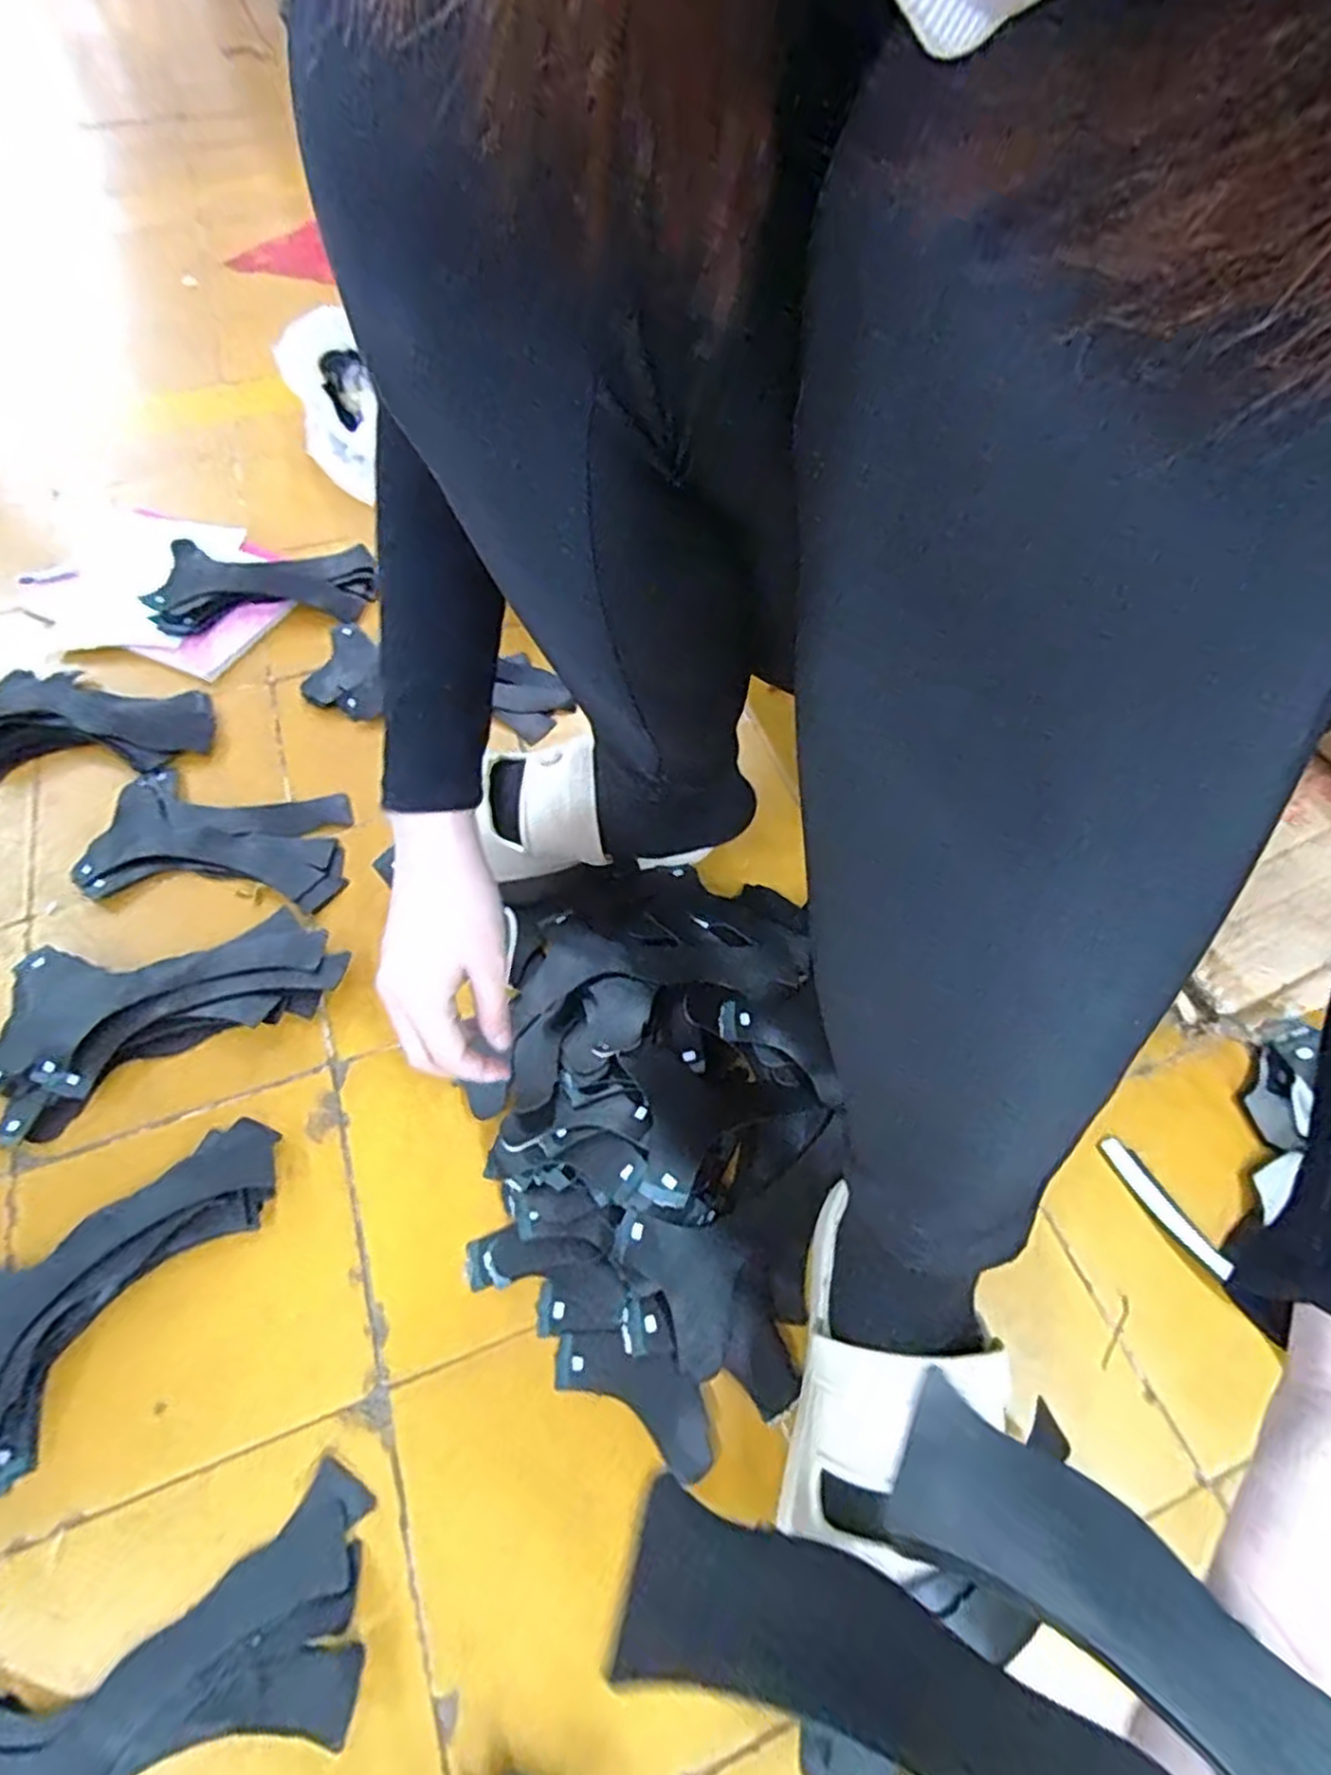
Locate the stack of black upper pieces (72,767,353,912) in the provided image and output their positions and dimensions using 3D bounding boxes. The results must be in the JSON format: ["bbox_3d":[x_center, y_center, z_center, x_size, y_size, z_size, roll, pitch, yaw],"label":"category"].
[{"bbox_3d":[-0.357,-0.041,0.614,0.197,0.012,0.112,3,58,1],"label":"stack of black upper pieces"}]

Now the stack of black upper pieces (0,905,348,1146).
[{"bbox_3d":[-0.344,0.084,0.528,0.223,0.024,0.128,-12,59,-8],"label":"stack of black upper pieces"}]

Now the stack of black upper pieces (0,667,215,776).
[{"bbox_3d":[-0.511,-0.134,0.660,0.213,0.036,0.136,7,59,3],"label":"stack of black upper pieces"}]

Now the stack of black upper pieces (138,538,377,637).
[{"bbox_3d":[-0.395,-0.298,0.760,0.204,0.043,0.101,-8,59,-5],"label":"stack of black upper pieces"}]

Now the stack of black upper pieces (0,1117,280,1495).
[{"bbox_3d":[-0.337,0.221,0.443,0.108,0.025,0.215,33,63,18],"label":"stack of black upper pieces"}]

